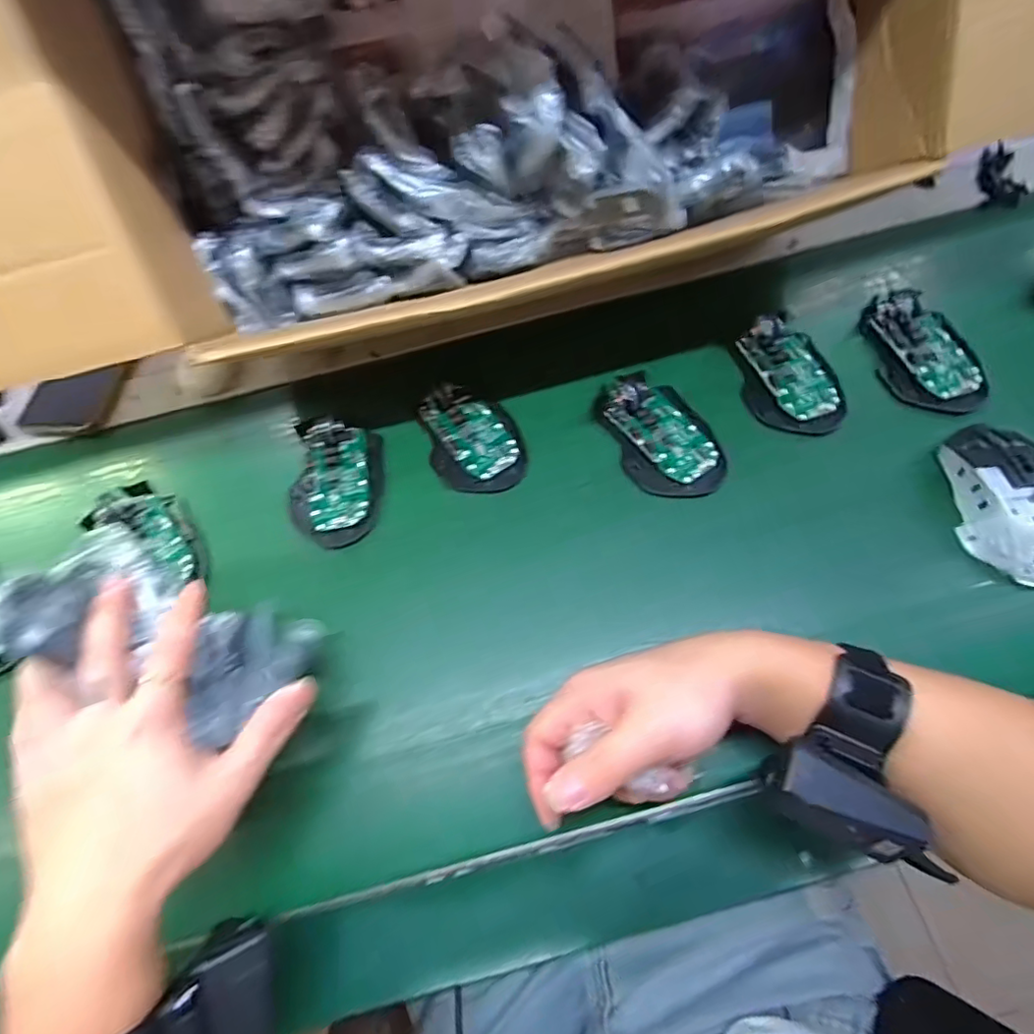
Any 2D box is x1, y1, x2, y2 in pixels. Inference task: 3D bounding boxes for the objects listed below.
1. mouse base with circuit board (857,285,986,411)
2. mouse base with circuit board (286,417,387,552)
[{"bbox_3d":[0.325,-0.131,0.455,0.065,0.034,0.114,-8,65,0],"label":"mouse base with circuit board"},{"bbox_3d":[-0.142,-0.028,0.449,0.068,0.034,0.096,-6,65,1],"label":"mouse base with circuit board"}]

